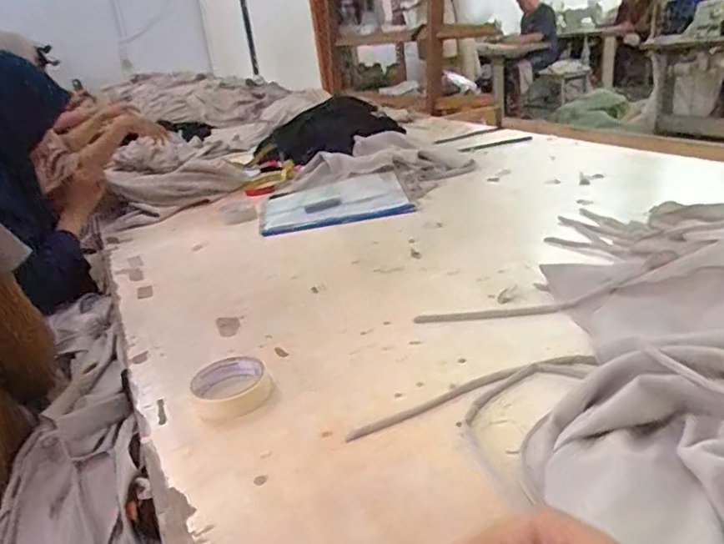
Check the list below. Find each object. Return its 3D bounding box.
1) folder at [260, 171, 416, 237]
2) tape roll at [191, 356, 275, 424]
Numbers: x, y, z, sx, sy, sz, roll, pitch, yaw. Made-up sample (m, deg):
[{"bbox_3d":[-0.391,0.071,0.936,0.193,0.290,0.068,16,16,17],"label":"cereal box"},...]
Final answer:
[{"bbox_3d":[-0.066,-0.158,1.239,0.311,0.030,0.227,-11,24,-7],"label":"folder"},{"bbox_3d":[-0.145,0.128,0.632,0.081,0.025,0.084,-7,24,3],"label":"tape roll"}]

